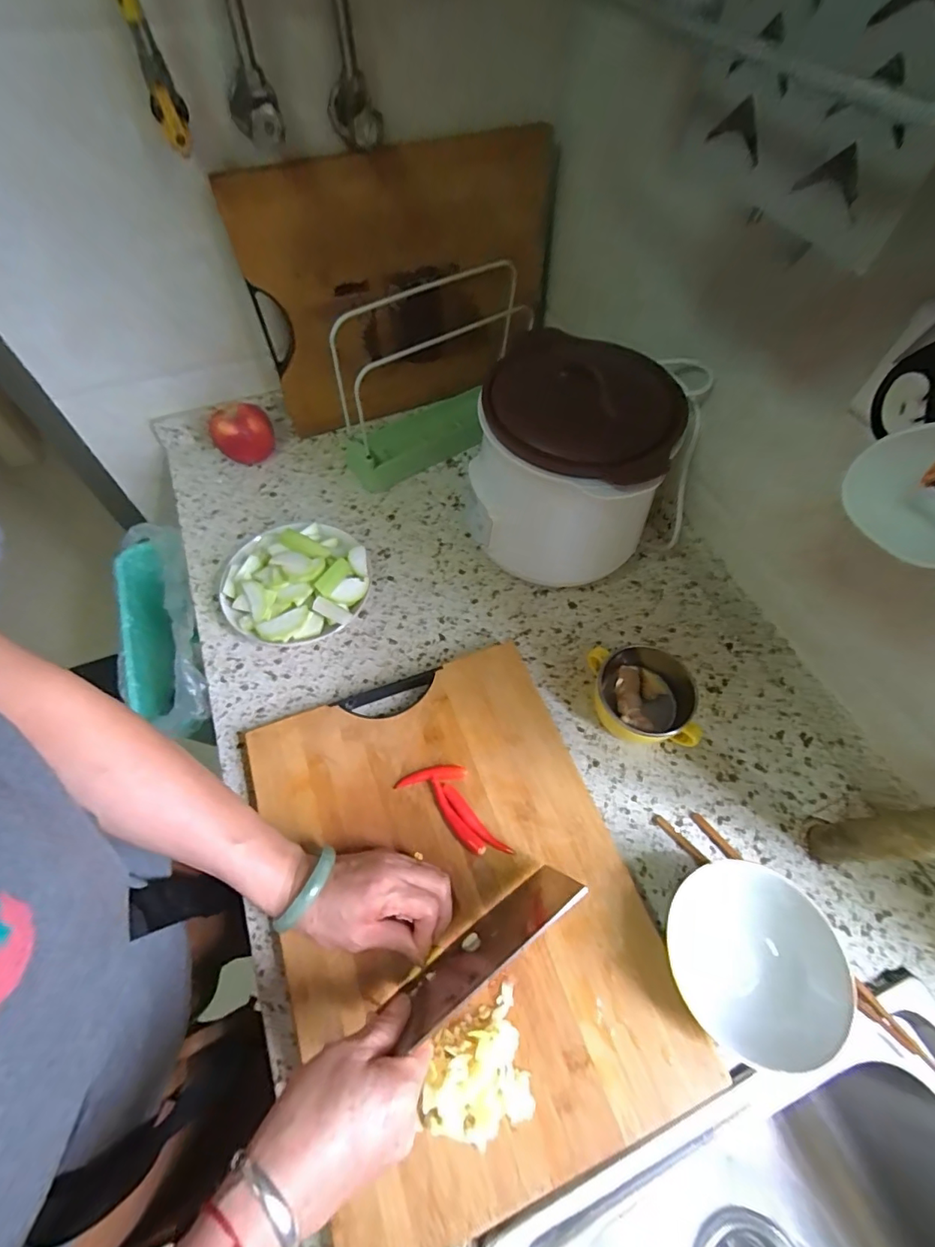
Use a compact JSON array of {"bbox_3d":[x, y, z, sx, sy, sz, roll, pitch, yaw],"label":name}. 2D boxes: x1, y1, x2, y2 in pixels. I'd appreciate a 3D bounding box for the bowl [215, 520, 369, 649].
[{"bbox_3d":[-0.200,-0.050,0.580,0.163,0.061,0.152,1,60,-1],"label":"bowl"}]

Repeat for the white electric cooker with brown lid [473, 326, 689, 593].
[{"bbox_3d":[0.110,-0.169,0.546,0.184,0.189,0.173,1,60,-1],"label":"white electric cooker with brown lid"}]

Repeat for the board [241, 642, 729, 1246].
[{"bbox_3d":[-0.019,0.228,0.432,0.306,0.022,0.394,-19,62,-12],"label":"board"}]

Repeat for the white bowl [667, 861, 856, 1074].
[{"bbox_3d":[0.221,0.265,0.396,0.108,0.075,0.125,14,60,7],"label":"white bowl"}]

